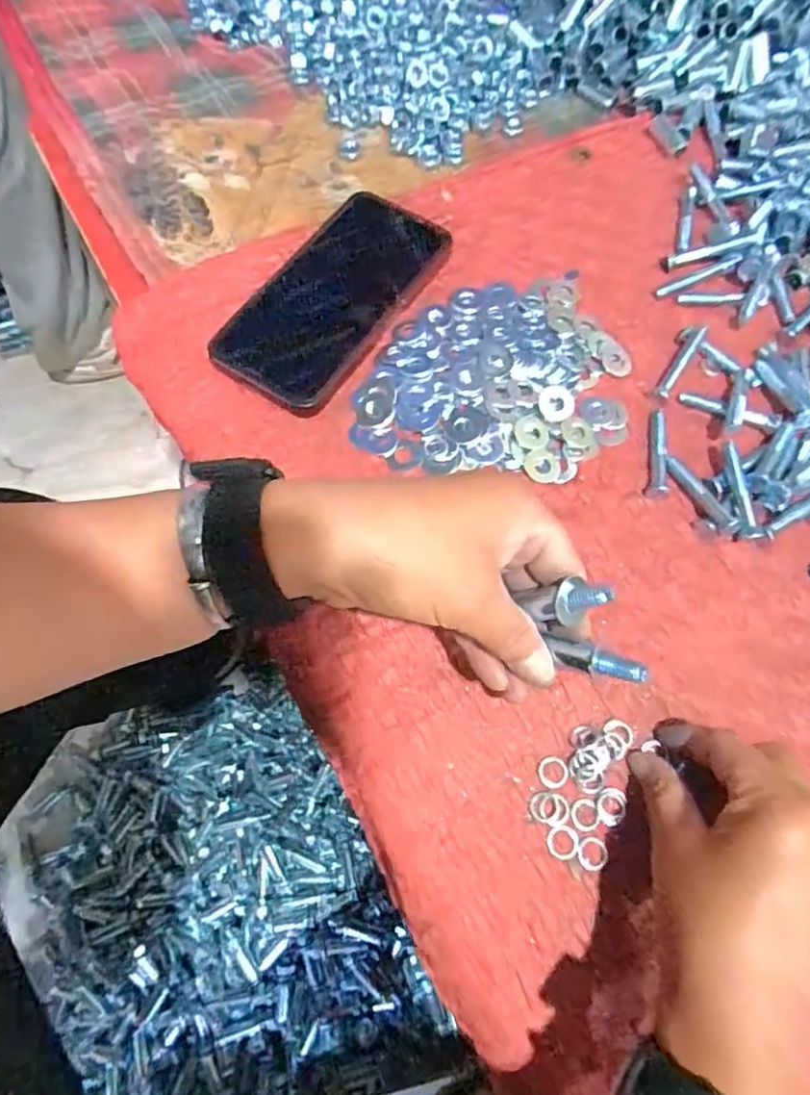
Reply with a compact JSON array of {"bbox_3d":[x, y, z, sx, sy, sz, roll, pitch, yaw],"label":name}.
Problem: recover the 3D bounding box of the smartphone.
[{"bbox_3d":[-0.043,-0.159,0.395,0.080,0.016,0.168,30,70,10],"label":"smartphone"}]

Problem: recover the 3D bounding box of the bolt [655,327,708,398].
[{"bbox_3d":[0.169,-0.116,0.387,0.013,0.009,0.057,32,70,11],"label":"bolt"}]

